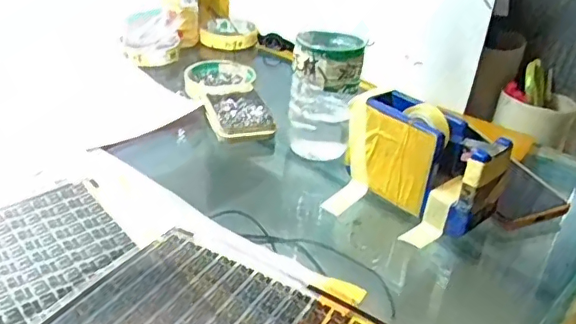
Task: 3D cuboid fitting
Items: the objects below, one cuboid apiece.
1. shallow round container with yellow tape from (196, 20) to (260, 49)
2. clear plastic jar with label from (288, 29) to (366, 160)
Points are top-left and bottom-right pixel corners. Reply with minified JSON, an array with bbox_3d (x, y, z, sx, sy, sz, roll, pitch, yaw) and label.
[{"bbox_3d":[-0.087,-0.190,0.836,0.083,0.018,0.089,3,30,-2],"label":"shallow round container with yellow tape"},{"bbox_3d":[0.035,-0.064,0.545,0.060,0.113,0.062,4,31,-2],"label":"clear plastic jar with label"}]

